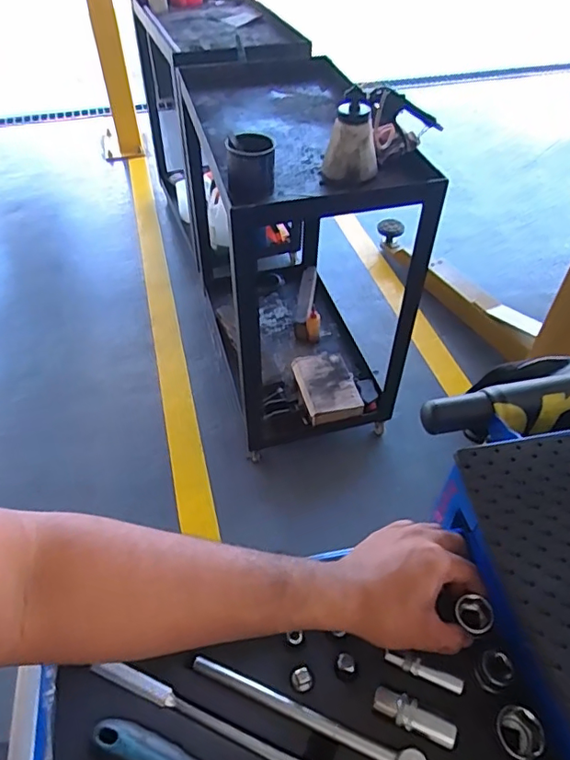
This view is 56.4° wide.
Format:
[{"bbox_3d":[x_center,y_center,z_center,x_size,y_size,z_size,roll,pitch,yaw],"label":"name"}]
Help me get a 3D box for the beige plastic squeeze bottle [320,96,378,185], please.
[{"bbox_3d":[0.149,-0.537,1.204,0.125,0.136,0.101,3,49,4],"label":"beige plastic squeeze bottle"}]

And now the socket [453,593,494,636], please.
[{"bbox_3d":[0.161,0.204,0.457,0.029,0.025,0.029,6,49,6],"label":"socket"}]

